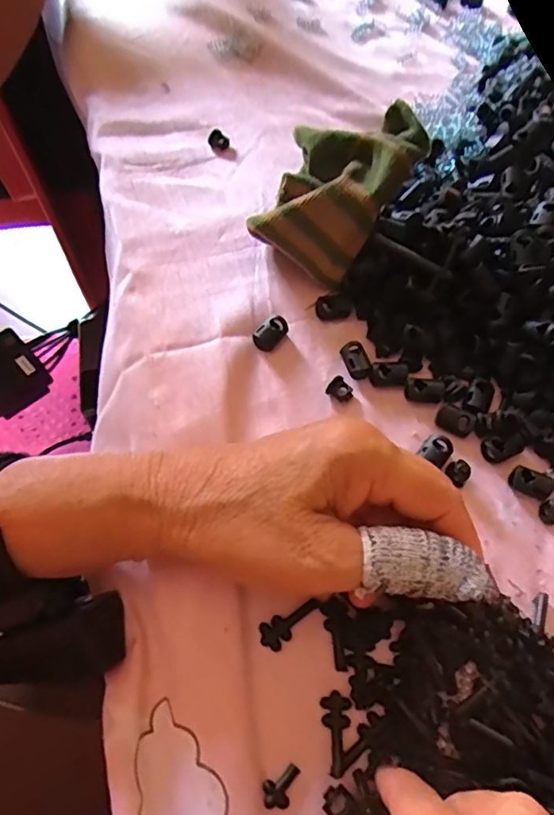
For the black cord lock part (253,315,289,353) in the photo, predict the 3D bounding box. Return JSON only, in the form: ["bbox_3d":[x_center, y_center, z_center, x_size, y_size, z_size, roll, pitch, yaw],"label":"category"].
[{"bbox_3d":[-0.003,-0.043,0.311,0.014,0.008,0.021,39,67,16],"label":"black cord lock part"}]

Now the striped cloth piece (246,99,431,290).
[{"bbox_3d":[0.032,-0.123,0.318,0.076,0.069,0.081,29,65,11],"label":"striped cloth piece"}]

